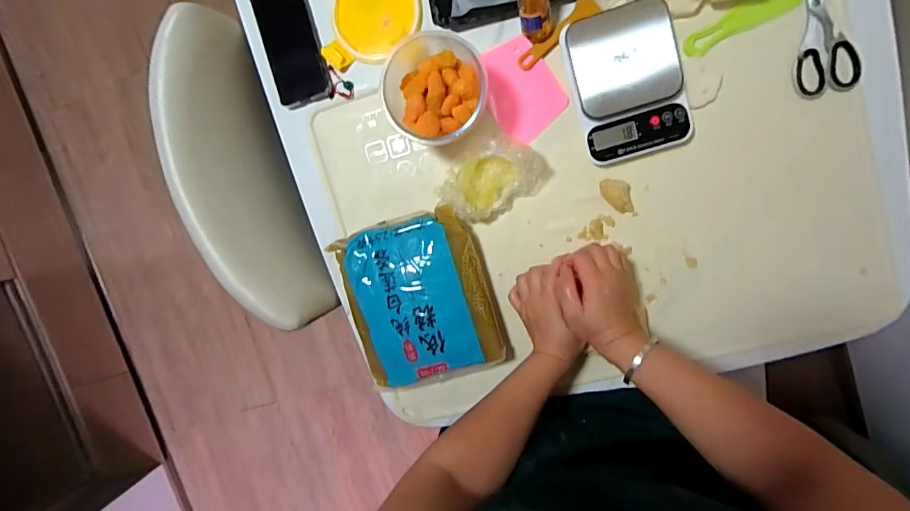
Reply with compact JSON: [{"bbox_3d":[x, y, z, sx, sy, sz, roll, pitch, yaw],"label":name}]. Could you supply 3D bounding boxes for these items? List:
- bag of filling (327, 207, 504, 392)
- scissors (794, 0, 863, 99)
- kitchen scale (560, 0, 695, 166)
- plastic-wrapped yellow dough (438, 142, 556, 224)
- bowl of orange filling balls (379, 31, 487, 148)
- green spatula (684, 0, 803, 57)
[{"bbox_3d":[-0.051,0.061,0.603,0.197,0.060,0.226,-16,96,8],"label":"bag of filling"},{"bbox_3d":[0.454,-0.284,0.522,0.070,0.011,0.174,-2,98,7],"label":"scissors"},{"bbox_3d":[0.217,-0.216,0.545,0.127,0.037,0.180,-16,96,8],"label":"kitchen scale"},{"bbox_3d":[0.052,-0.102,0.580,0.143,0.056,0.095,-33,93,10],"label":"plastic-wrapped yellow dough"},{"bbox_3d":[-0.023,-0.208,0.543,0.125,0.103,0.134,1,98,6],"label":"bowl of orange filling balls"},{"bbox_3d":[0.353,-0.298,0.536,0.144,0.012,0.045,-26,94,9],"label":"green spatula"}]

